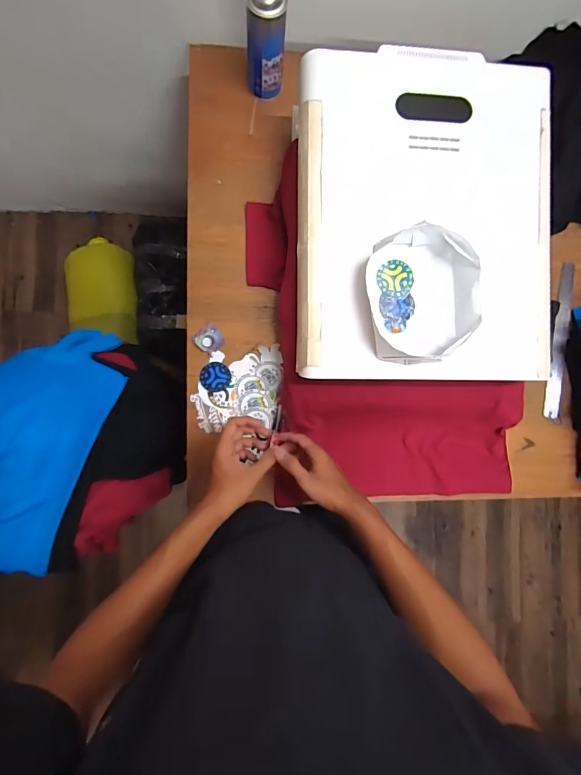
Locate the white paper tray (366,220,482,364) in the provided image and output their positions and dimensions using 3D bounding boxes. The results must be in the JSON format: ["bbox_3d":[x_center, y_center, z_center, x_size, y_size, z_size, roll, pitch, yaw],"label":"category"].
[{"bbox_3d":[0.191,-0.135,0.548,0.155,0.049,0.193,-1,88,-5],"label":"white paper tray"}]

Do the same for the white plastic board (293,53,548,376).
[{"bbox_3d":[0.215,-0.269,0.588,0.398,0.055,0.505,0,88,-5],"label":"white plastic board"}]

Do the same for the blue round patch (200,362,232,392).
[{"bbox_3d":[-0.139,-0.020,0.695,0.055,0.004,0.053,3,88,-5],"label":"blue round patch"}]

